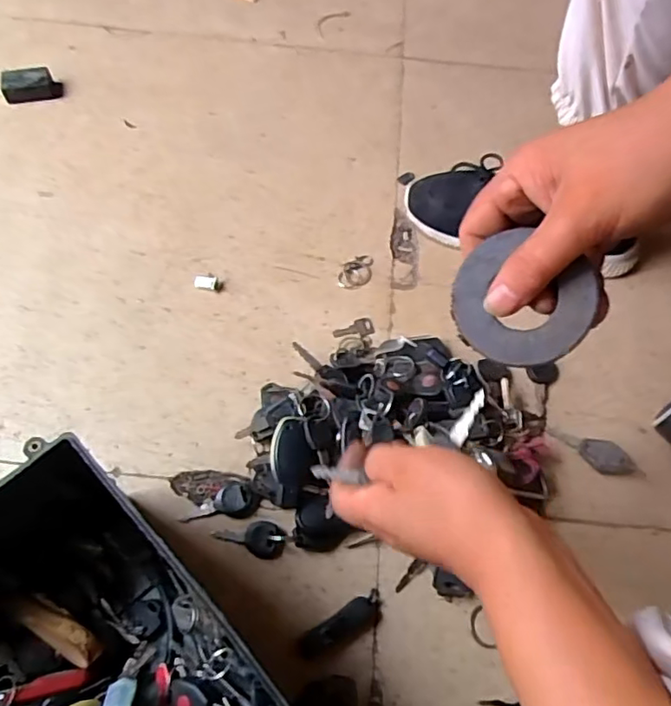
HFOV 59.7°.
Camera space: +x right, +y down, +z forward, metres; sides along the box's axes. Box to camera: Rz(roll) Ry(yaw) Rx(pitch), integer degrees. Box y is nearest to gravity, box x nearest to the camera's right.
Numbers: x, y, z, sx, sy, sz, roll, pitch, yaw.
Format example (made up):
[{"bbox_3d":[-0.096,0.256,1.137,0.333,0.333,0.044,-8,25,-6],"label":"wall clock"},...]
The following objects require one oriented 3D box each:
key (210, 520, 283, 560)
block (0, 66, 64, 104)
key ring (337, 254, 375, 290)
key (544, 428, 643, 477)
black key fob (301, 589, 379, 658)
[{"bbox_3d":[-0.073,0.153,0.483,0.058,0.011,0.027,3,62,12],"label":"key"},{"bbox_3d":[-0.364,-0.320,0.697,0.065,0.025,0.038,-20,66,-13],"label":"block"},{"bbox_3d":[0.023,-0.085,0.612,0.030,0.005,0.049,25,65,9],"label":"key ring"},{"bbox_3d":[0.234,0.090,0.524,0.088,0.017,0.026,32,66,12],"label":"key"},{"bbox_3d":[0.005,0.209,0.450,0.070,0.015,0.022,-29,68,-17],"label":"black key fob"}]

